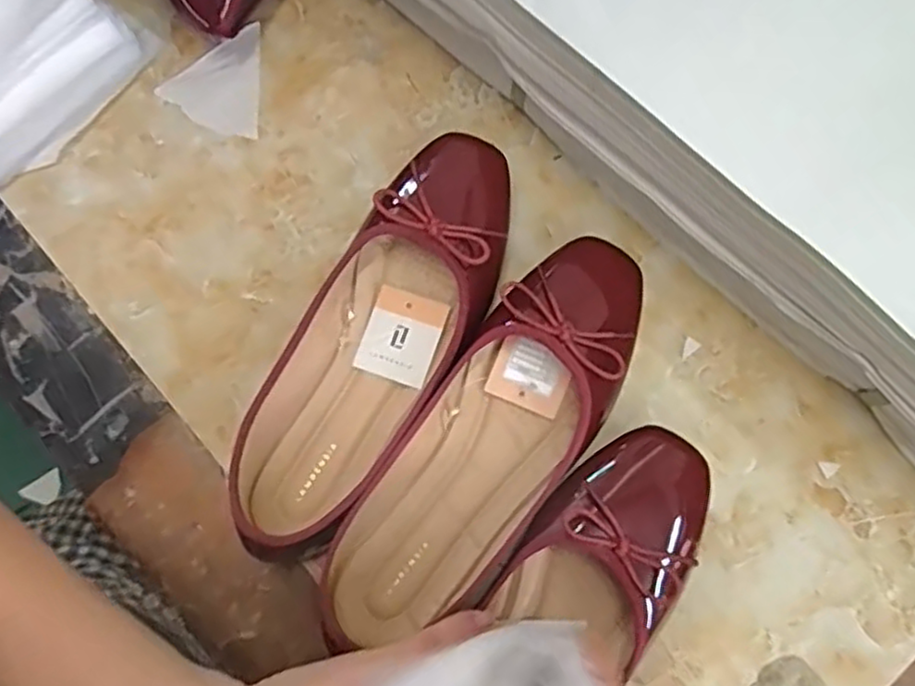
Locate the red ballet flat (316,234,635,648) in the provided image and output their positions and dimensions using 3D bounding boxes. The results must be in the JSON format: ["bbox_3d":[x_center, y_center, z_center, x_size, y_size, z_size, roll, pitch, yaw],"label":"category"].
[{"bbox_3d":[0.019,0.055,0.378,0.084,0.047,0.253,34,82,9],"label":"red ballet flat"}]

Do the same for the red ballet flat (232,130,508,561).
[{"bbox_3d":[-0.041,-0.002,0.385,0.080,0.065,0.245,29,81,8],"label":"red ballet flat"}]

